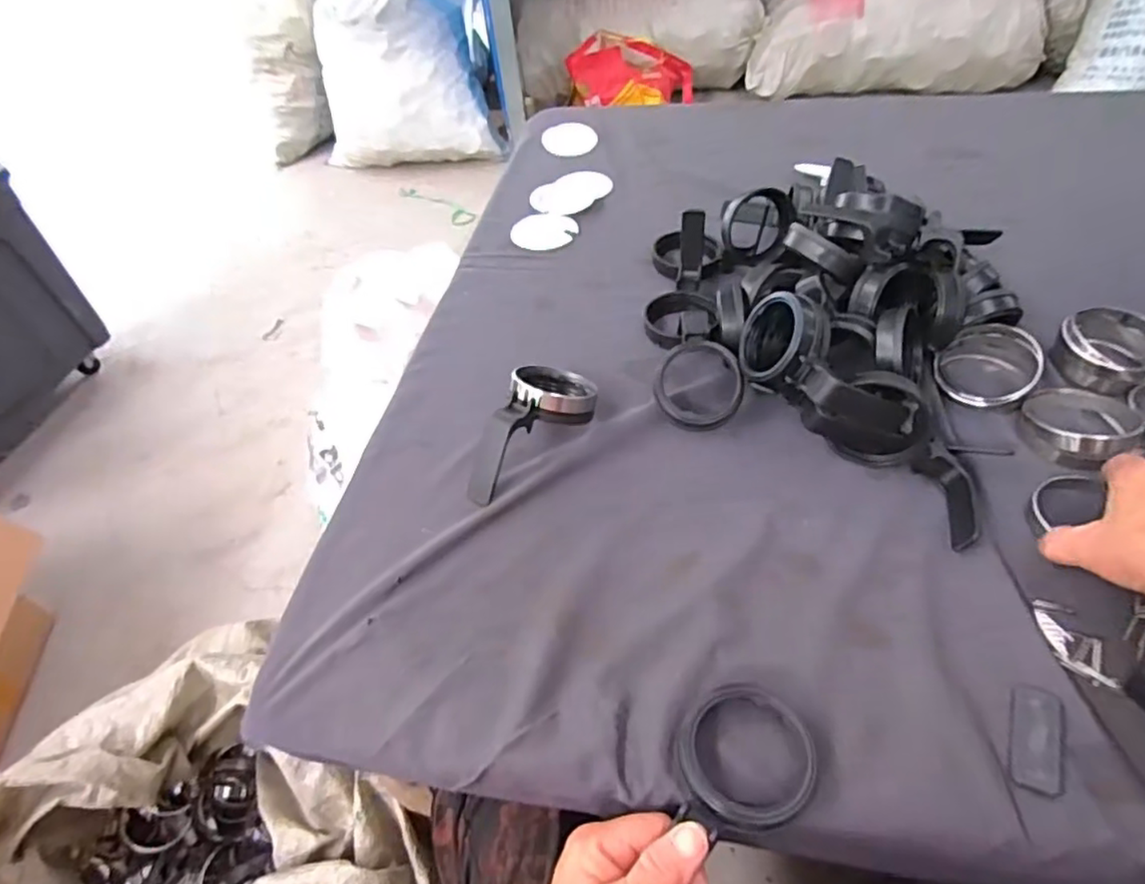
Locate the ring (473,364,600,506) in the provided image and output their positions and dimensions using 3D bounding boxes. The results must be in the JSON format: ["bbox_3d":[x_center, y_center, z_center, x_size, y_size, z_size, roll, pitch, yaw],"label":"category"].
[{"bbox_3d":[-0.037,-0.017,0.501,0.063,0.048,0.135,34,58,31],"label":"ring"}]

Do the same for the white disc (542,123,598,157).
[{"bbox_3d":[-0.004,-0.446,0.930,0.080,0.012,0.104,-3,47,3],"label":"white disc"}]

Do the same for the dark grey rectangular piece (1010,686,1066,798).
[{"bbox_3d":[0.248,0.157,0.338,0.024,0.004,0.057,17,51,21],"label":"dark grey rectangular piece"}]

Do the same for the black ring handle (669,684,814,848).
[{"bbox_3d":[0.092,0.166,0.340,0.070,0.015,0.073,-5,51,6],"label":"black ring handle"}]

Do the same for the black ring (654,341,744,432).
[{"bbox_3d":[0.102,-0.045,0.512,0.070,0.013,0.071,0,88,10],"label":"black ring"}]

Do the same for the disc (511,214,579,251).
[{"bbox_3d":[-0.035,-0.252,0.758,0.077,0.012,0.077,-3,47,3],"label":"disc"}]

